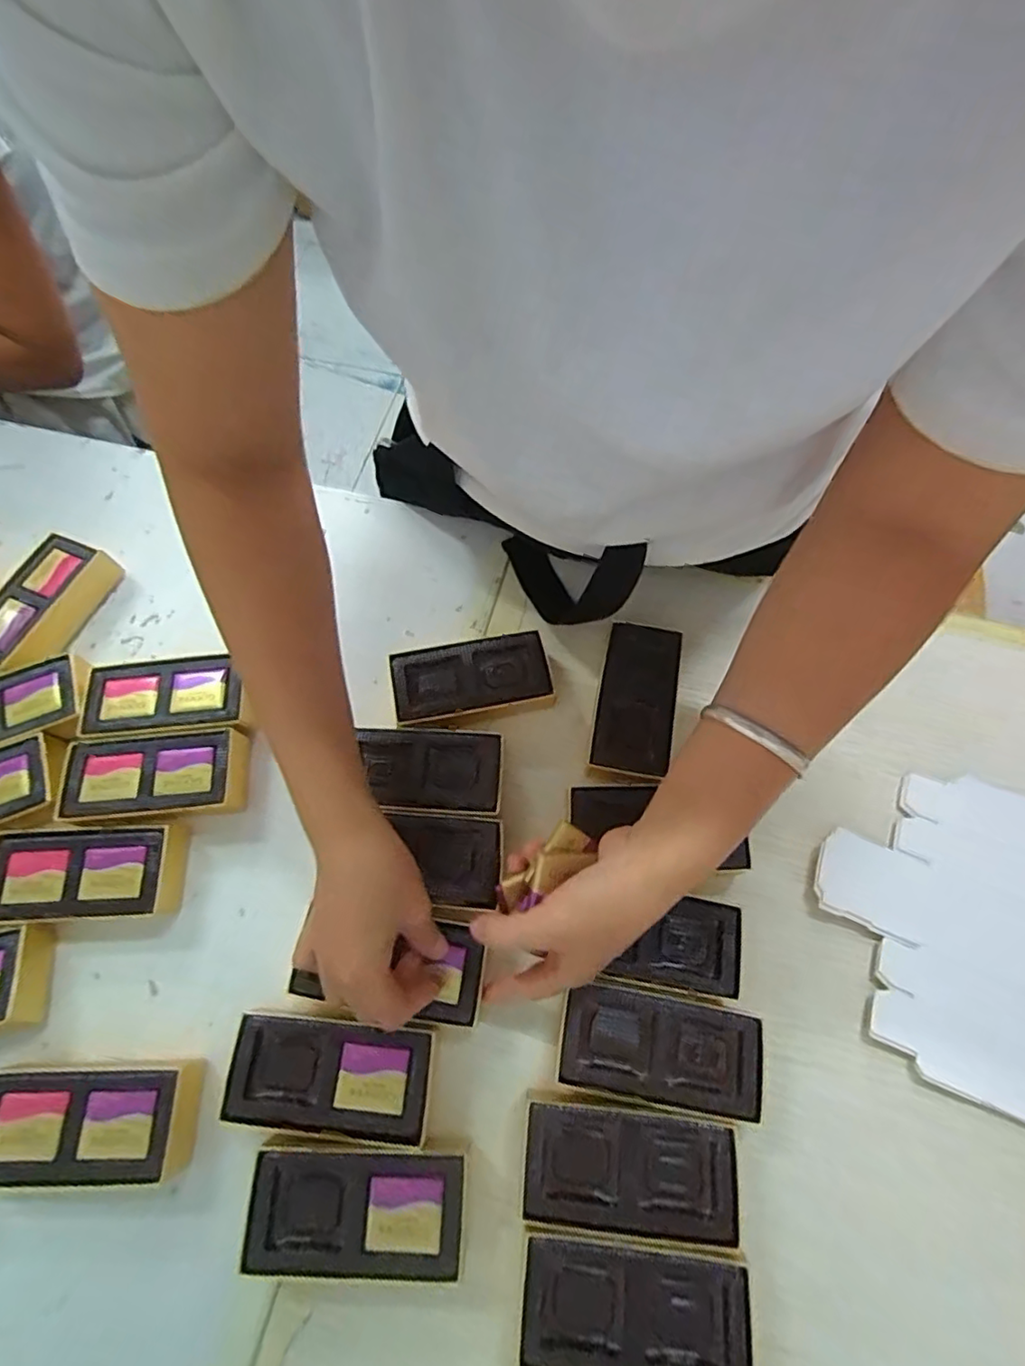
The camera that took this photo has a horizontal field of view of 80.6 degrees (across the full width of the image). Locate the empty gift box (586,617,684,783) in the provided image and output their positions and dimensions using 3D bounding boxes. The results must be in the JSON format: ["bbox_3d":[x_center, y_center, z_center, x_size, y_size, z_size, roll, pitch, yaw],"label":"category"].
[{"bbox_3d":[0.088,0.017,0.440,0.053,0.036,0.115,11,67,6],"label":"empty gift box"}]

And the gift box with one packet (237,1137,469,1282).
[{"bbox_3d":[-0.082,0.282,0.330,0.112,0.032,0.056,2,67,2],"label":"gift box with one packet"}]

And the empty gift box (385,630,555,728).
[{"bbox_3d":[-0.029,0.003,0.447,0.110,0.034,0.062,-11,67,-4],"label":"empty gift box"}]

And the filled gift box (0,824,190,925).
[{"bbox_3d":[-0.281,0.127,0.398,0.116,0.030,0.057,-3,67,0],"label":"filled gift box"}]

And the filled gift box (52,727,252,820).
[{"bbox_3d":[-0.248,0.067,0.424,0.118,0.030,0.059,-5,67,-1],"label":"filled gift box"}]

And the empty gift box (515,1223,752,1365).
[{"bbox_3d":[0.060,0.317,0.311,0.110,0.030,0.055,5,67,3],"label":"empty gift box"}]

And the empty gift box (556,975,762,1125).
[{"bbox_3d":[0.084,0.213,0.358,0.110,0.034,0.055,10,67,5],"label":"empty gift box"}]

